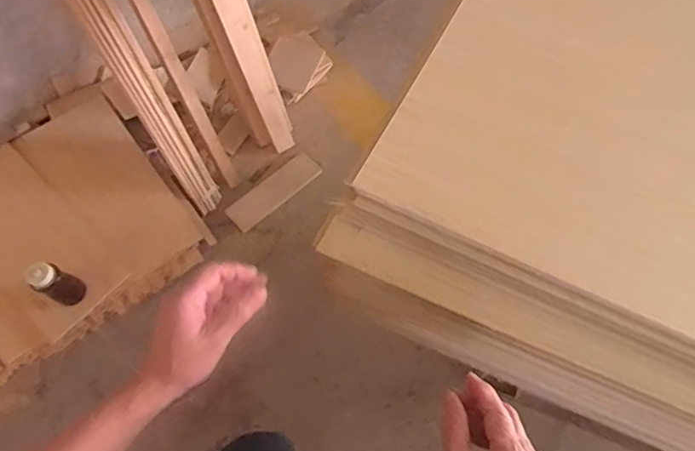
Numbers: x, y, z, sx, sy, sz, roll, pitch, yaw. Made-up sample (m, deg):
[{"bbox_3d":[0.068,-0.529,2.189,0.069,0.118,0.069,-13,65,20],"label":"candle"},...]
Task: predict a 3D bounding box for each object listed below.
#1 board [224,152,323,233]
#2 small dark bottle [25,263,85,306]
[{"bbox_3d":[-0.235,-0.110,1.726,0.321,0.025,0.110,-39,68,-17],"label":"board"},{"bbox_3d":[-0.766,0.156,1.417,0.071,0.181,0.078,-1,63,1],"label":"small dark bottle"}]

